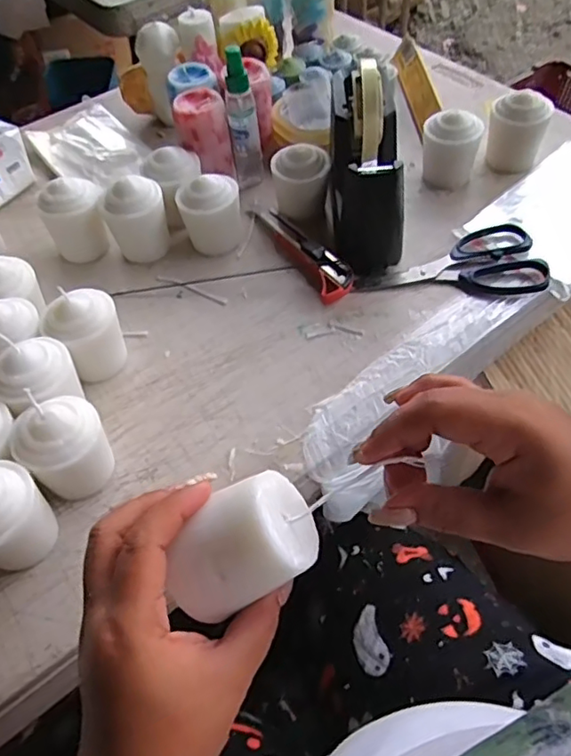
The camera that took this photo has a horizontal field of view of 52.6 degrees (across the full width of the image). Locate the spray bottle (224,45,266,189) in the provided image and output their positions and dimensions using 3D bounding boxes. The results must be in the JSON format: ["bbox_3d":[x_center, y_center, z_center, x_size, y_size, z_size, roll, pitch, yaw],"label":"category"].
[{"bbox_3d":[-0.041,-0.255,0.578,0.031,0.133,0.025,-9,54,-3],"label":"spray bottle"}]

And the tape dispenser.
[{"bbox_3d":[0.074,-0.198,0.523,0.065,0.127,0.168,1,55,4],"label":"tape dispenser"}]

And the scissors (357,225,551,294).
[{"bbox_3d":[0.152,-0.106,0.531,0.163,0.012,0.076,-1,54,3],"label":"scissors"}]

